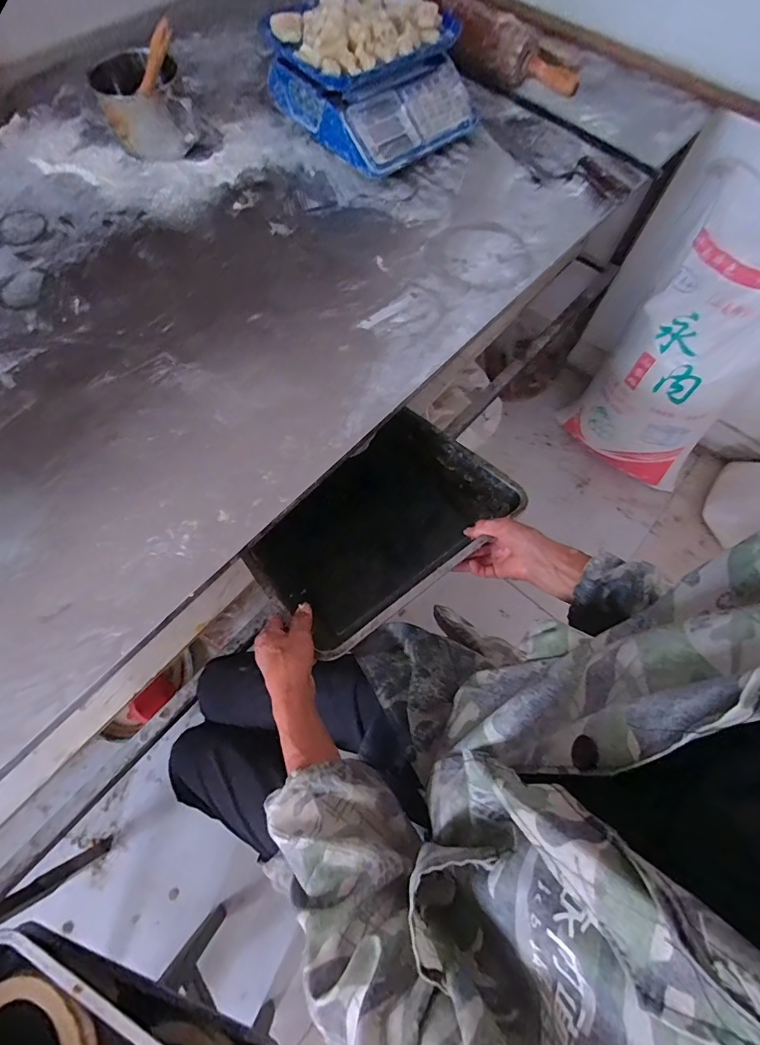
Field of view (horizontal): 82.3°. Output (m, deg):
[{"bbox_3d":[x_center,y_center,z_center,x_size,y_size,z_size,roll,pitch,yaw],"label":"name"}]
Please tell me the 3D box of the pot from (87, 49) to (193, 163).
[{"bbox_3d":[-0.412,-0.728,0.767,0.147,0.105,0.134,-18,68,-7],"label":"pot"}]

